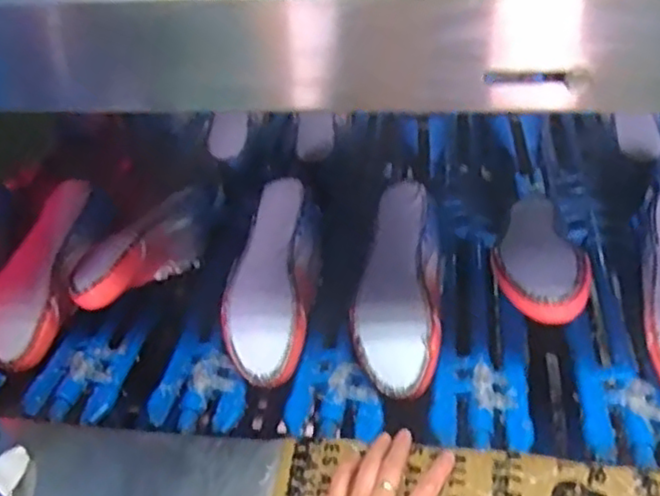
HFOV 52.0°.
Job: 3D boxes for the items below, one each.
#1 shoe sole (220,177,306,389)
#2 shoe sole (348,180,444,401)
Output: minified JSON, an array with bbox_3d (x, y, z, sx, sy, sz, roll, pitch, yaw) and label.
[{"bbox_3d":[-0.068,0.029,0.729,0.088,0.028,0.233,1,64,6],"label":"shoe sole"},{"bbox_3d":[0.073,0.034,0.710,0.088,0.025,0.238,3,61,8],"label":"shoe sole"}]

